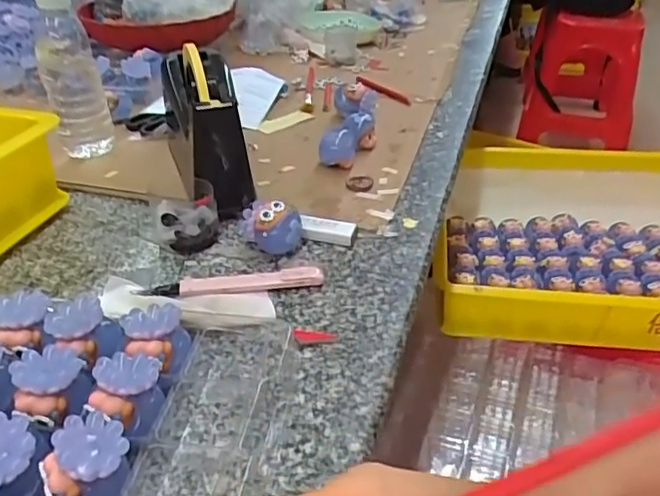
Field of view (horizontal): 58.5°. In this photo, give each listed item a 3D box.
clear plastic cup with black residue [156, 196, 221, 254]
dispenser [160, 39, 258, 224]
[{"bbox_3d":[-0.126,-0.028,0.540,0.047,0.039,0.066,3,35,5],"label":"clear plastic cup with black residue"},{"bbox_3d":[-0.132,-0.129,0.614,0.072,0.119,0.214,-10,36,-13],"label":"dispenser"}]

